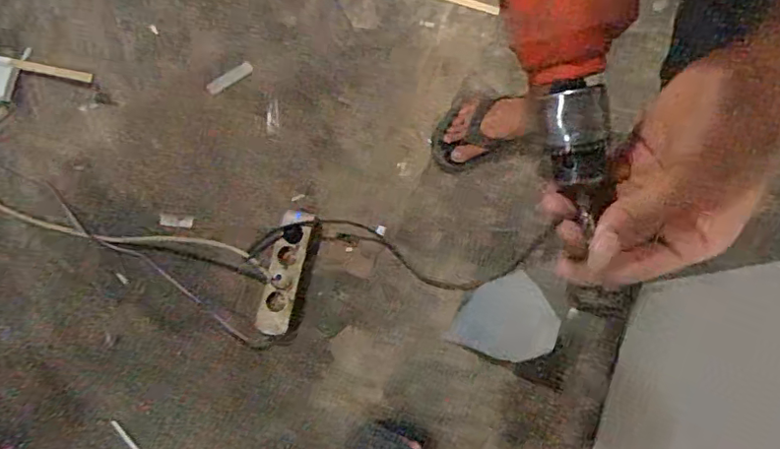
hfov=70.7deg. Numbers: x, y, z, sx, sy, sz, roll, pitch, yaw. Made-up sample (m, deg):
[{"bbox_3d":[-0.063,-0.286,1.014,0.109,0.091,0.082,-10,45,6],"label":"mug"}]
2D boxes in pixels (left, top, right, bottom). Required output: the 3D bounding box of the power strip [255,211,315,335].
[{"bbox_3d":[-0.202,0.093,1.064,0.064,0.038,0.239,12,80,4],"label":"power strip"}]

